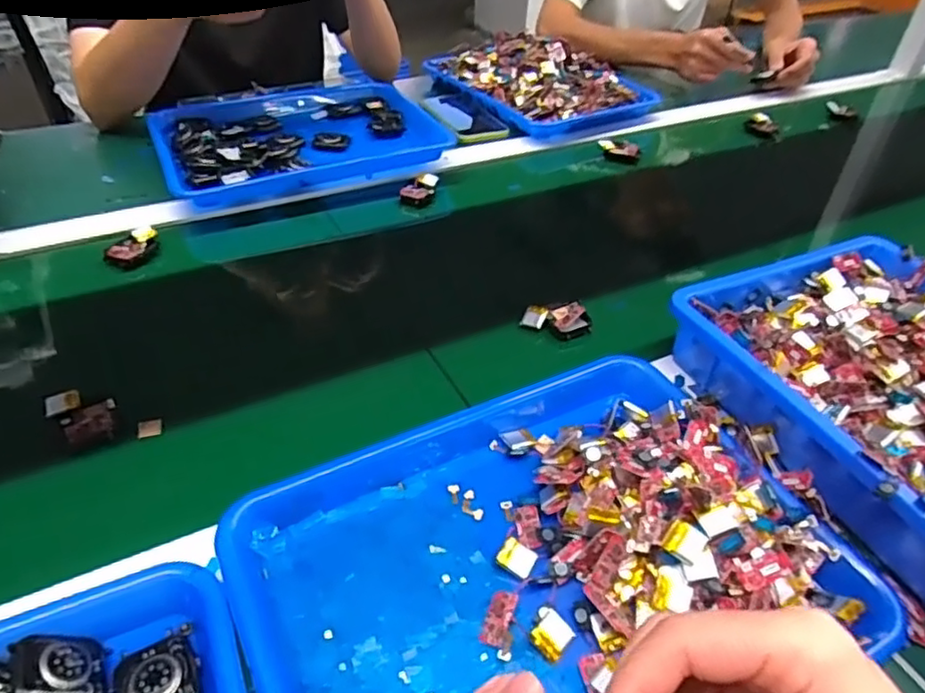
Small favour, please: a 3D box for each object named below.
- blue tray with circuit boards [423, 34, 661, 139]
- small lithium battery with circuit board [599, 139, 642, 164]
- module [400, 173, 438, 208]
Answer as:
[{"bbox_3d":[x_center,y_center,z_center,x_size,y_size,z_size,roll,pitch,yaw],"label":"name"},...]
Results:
[{"bbox_3d":[0.118,-0.413,0.981,0.230,0.076,0.300,-23,48,-27],"label":"blue tray with circuit boards"},{"bbox_3d":[0.212,-0.265,0.851,0.055,0.024,0.016,15,43,12],"label":"small lithium battery with circuit board"},{"bbox_3d":[-0.051,-0.184,0.739,0.034,0.024,0.048,15,43,12],"label":"module"}]

